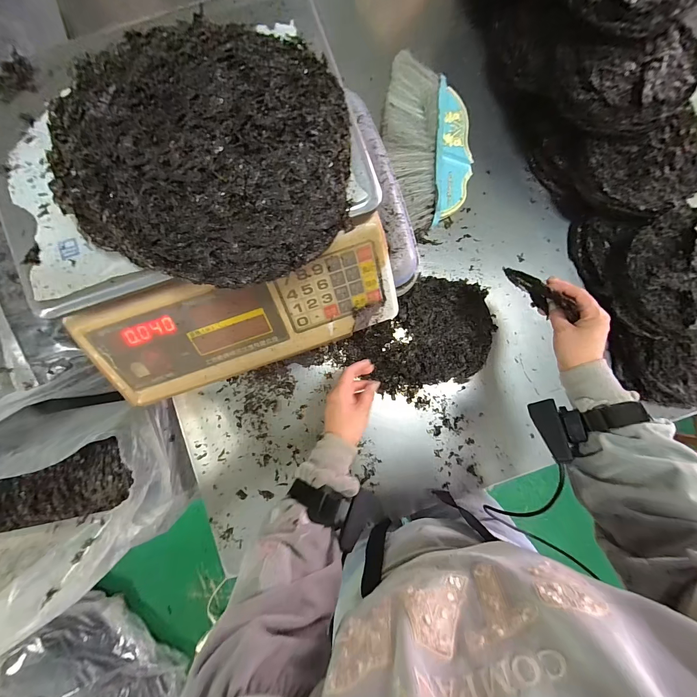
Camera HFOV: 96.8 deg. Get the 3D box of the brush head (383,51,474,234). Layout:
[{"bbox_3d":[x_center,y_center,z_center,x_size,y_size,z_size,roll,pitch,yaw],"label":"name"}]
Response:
[{"bbox_3d":[0.142,-0.374,0.557,0.155,0.038,0.334,-4,87,-1],"label":"brush head"}]

